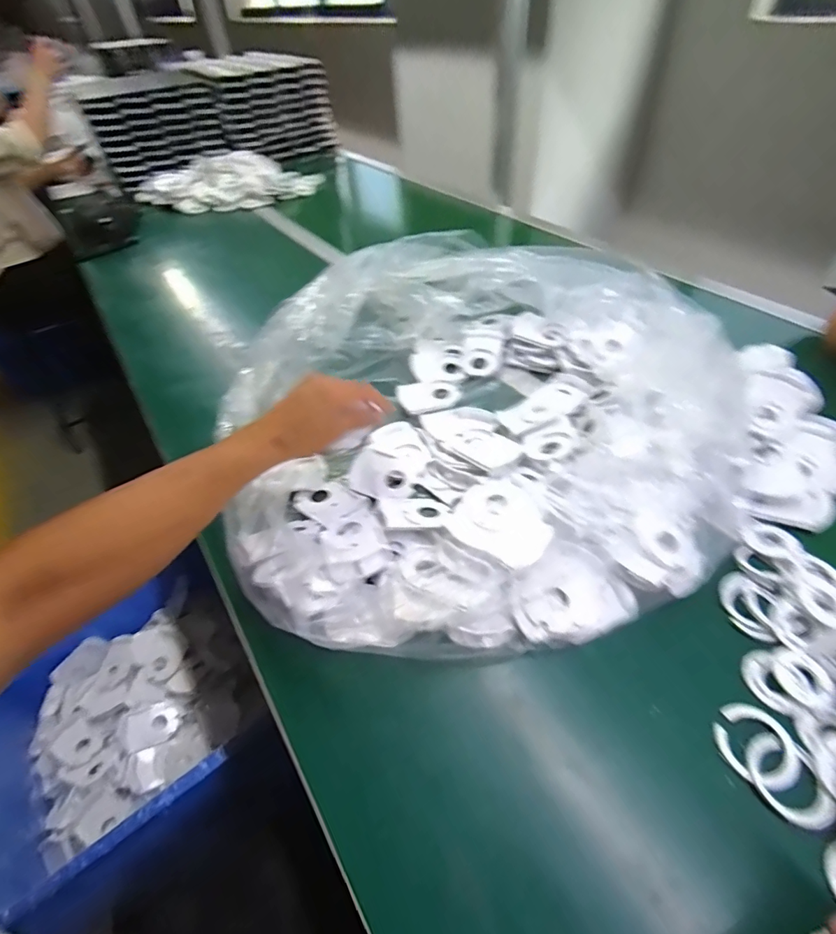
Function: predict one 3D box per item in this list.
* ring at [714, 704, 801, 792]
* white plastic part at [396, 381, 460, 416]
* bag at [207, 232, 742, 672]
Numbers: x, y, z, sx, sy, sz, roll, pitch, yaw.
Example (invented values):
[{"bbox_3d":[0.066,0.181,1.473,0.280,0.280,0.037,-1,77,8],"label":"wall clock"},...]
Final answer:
[{"bbox_3d":[0.250,0.205,0.341,0.050,0.004,0.054,-3,46,3],"label":"ring"},{"bbox_3d":[0.016,-0.098,0.634,0.082,0.012,0.058,-13,46,-7],"label":"white plastic part"},{"bbox_3d":[0.057,-0.089,0.559,0.536,0.119,0.572,-3,46,2],"label":"bag"}]

